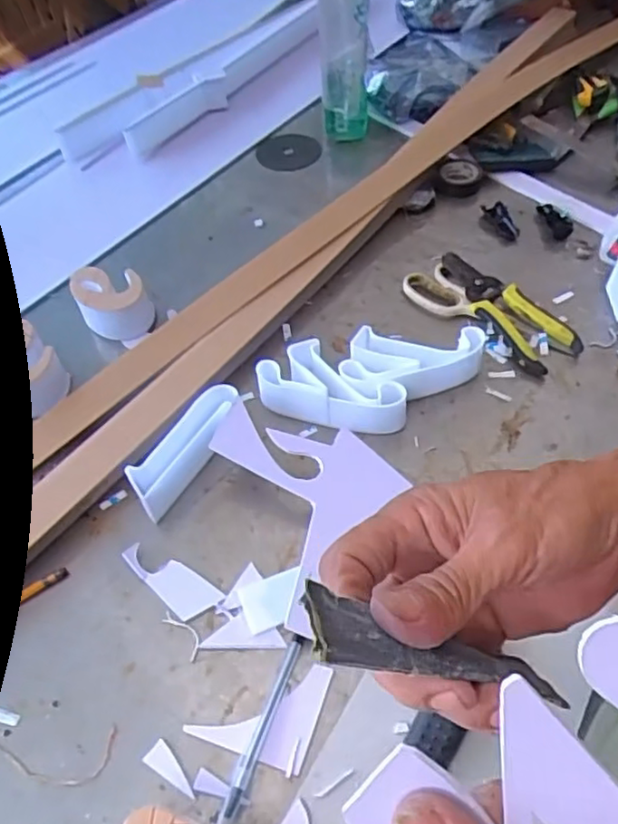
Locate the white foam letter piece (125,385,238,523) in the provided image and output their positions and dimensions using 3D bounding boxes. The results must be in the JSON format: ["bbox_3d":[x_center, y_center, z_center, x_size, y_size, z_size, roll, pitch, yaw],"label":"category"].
[{"bbox_3d":[-0.103,0.034,0.563,0.038,0.042,0.125,27,59,23],"label":"white foam letter piece"}]

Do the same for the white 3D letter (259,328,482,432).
[{"bbox_3d":[0.058,-0.030,0.600,0.203,0.043,0.090,-1,52,4],"label":"white 3D letter"}]

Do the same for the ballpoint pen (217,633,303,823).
[{"bbox_3d":[-0.031,0.213,0.435,0.010,0.012,0.128,15,55,16],"label":"ballpoint pen"}]

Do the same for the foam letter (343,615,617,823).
[{"bbox_3d":[0.076,0.120,0.197,0.106,0.004,0.080,-37,93,8],"label":"foam letter"}]

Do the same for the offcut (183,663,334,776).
[{"bbox_3d":[-0.032,0.202,0.448,0.082,0.006,0.069,13,54,14],"label":"offcut"}]

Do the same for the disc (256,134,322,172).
[{"bbox_3d":[-0.028,-0.356,0.883,0.084,0.006,0.070,-4,62,1],"label":"disc"}]

